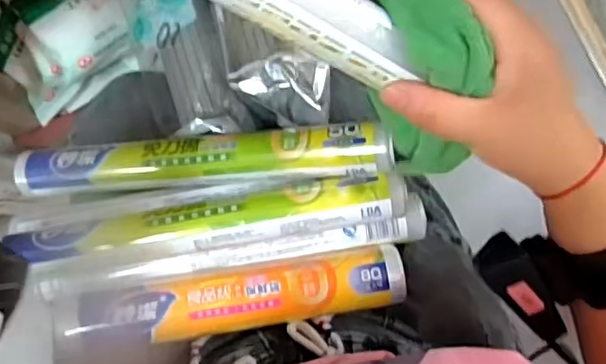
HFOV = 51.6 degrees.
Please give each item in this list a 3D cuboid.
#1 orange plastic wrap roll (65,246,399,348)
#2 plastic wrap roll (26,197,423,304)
[{"bbox_3d":[-0.045,0.086,0.458,0.238,0.035,0.043,-8,88,-1],"label":"orange plastic wrap roll"},{"bbox_3d":[-0.053,0.054,0.468,0.296,0.032,0.033,-11,88,-1],"label":"plastic wrap roll"}]

